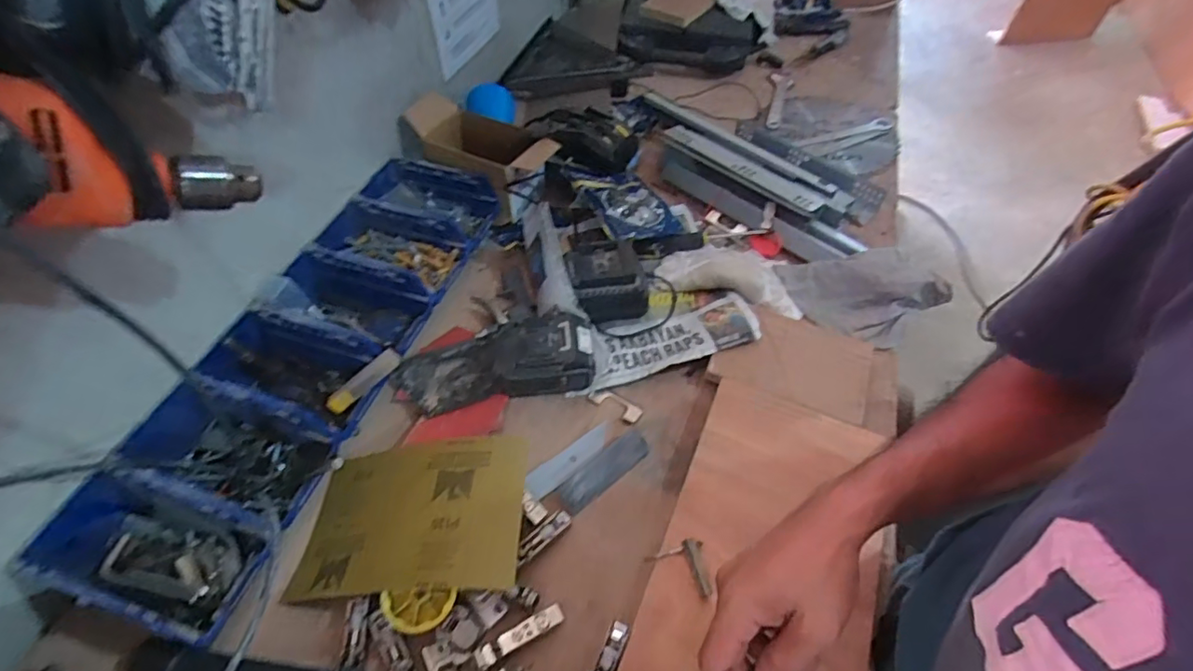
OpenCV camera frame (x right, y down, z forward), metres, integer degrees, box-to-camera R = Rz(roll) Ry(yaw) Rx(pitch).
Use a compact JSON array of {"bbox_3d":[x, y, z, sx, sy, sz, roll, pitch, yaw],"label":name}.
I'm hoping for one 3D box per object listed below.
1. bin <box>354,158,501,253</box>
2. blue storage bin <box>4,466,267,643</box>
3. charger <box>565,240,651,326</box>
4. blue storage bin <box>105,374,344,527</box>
[{"bbox_3d":[-0.238,-0.182,0.803,0.169,0.071,0.102,14,53,10],"label":"bin"},{"bbox_3d":[-0.395,0.197,0.506,0.175,0.076,0.104,14,53,11],"label":"blue storage bin"},{"bbox_3d":[0.014,-0.072,0.721,0.100,0.063,0.099,-9,52,-8],"label":"charger"},{"bbox_3d":[-0.352,0.119,0.557,0.189,0.069,0.113,14,53,10],"label":"blue storage bin"}]

